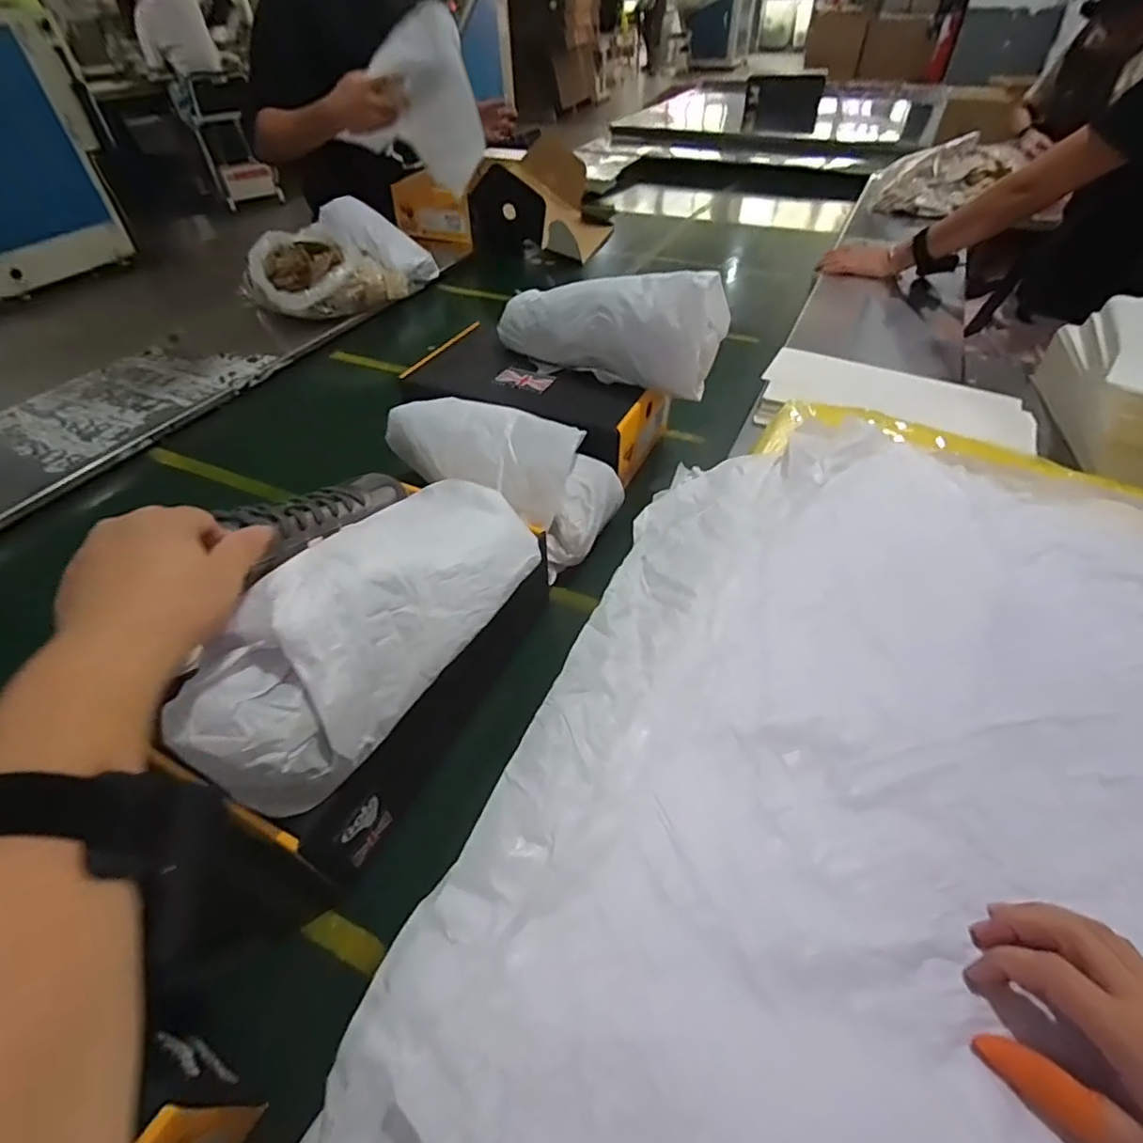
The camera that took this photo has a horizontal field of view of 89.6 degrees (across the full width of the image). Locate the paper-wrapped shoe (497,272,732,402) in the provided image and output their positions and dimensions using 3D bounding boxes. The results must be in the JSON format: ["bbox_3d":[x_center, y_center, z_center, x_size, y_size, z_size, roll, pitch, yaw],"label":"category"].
[{"bbox_3d":[0.036,-0.311,0.708,0.283,0.128,0.080,21,49,20],"label":"paper-wrapped shoe"}]

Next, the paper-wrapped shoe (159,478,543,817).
[{"bbox_3d":[-0.127,0.022,0.390,0.090,0.114,0.272,21,50,20],"label":"paper-wrapped shoe"}]

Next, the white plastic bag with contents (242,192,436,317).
[{"bbox_3d":[-0.468,-0.633,1.159,0.237,0.127,0.357,26,51,24],"label":"white plastic bag with contents"}]

